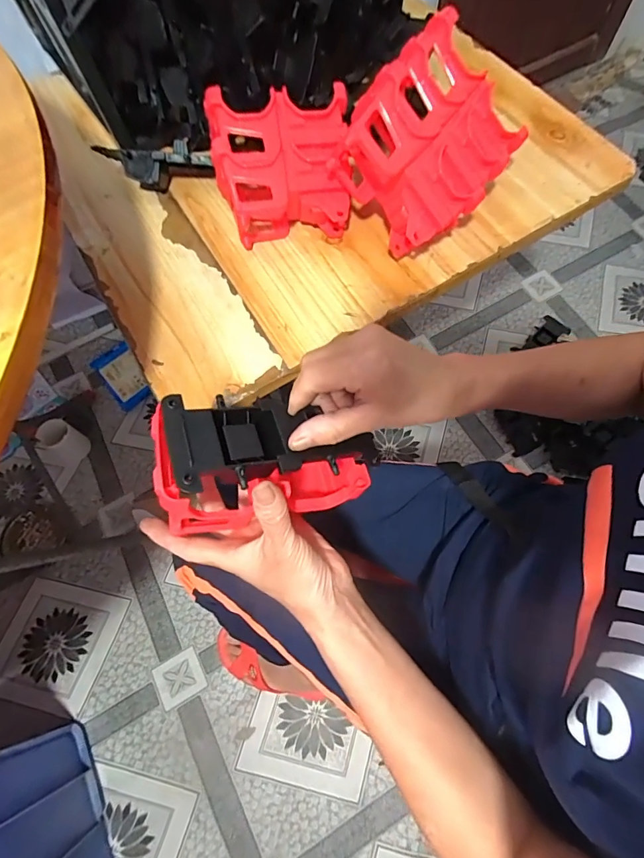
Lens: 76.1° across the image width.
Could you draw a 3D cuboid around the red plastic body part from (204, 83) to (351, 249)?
[{"bbox_3d":[-0.039,-0.286,0.464,0.150,0.103,0.120,-12,68,-2],"label":"red plastic body part"}]

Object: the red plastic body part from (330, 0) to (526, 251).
[{"bbox_3d":[0.107,-0.300,0.437,0.149,0.079,0.183,42,78,-22],"label":"red plastic body part"}]

